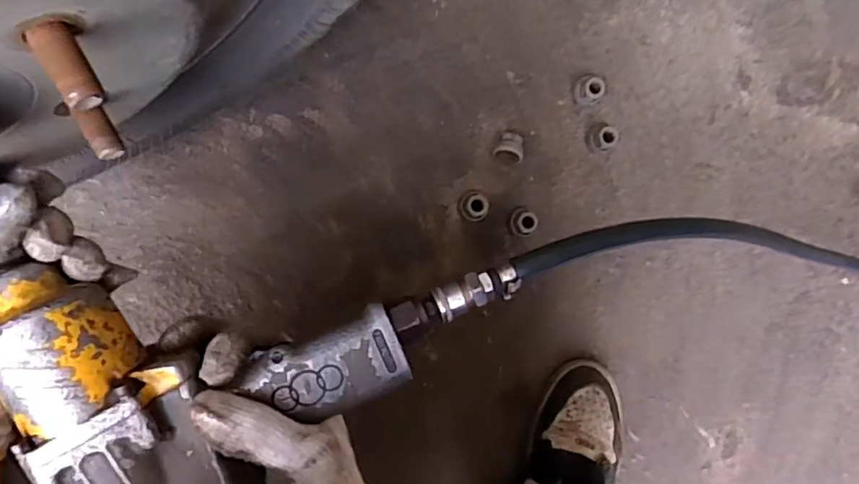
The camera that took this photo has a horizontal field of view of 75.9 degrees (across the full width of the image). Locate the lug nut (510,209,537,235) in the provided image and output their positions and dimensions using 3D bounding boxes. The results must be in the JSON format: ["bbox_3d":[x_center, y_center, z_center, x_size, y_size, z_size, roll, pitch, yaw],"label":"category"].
[{"bbox_3d":[0.100,-0.021,0.587,0.026,0.025,0.028,-4,91,-7],"label":"lug nut"}]

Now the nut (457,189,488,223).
[{"bbox_3d":[0.046,-0.039,0.577,0.030,0.020,0.033,4,91,-7],"label":"nut"}]

